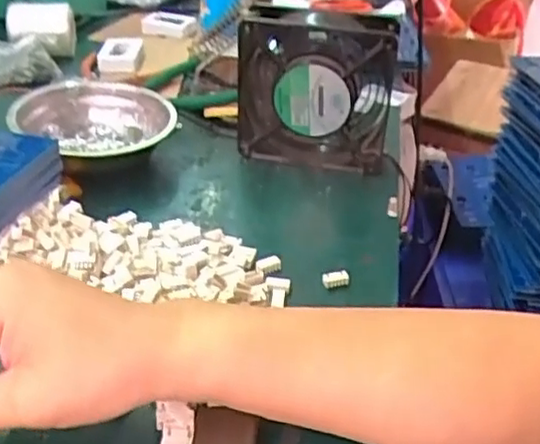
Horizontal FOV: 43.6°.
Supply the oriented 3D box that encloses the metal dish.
[{"bbox_3d":[-0.138,-0.076,0.547,0.121,0.042,0.116,9,34,7],"label":"metal dish"}]

